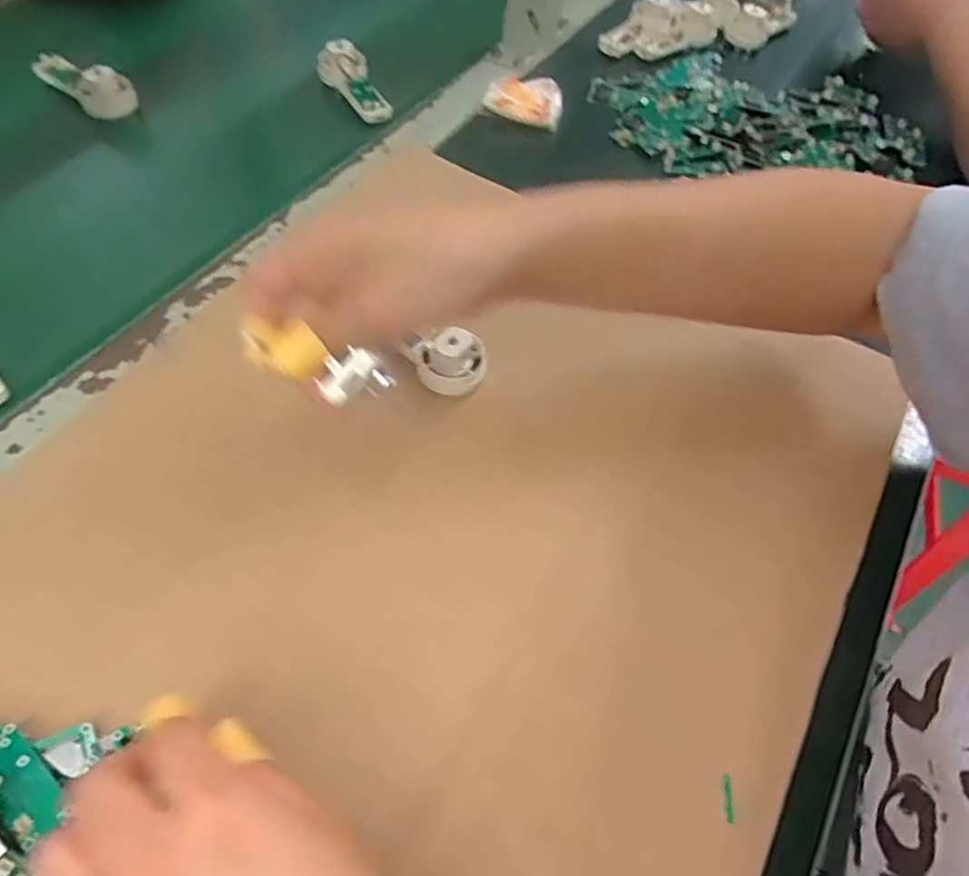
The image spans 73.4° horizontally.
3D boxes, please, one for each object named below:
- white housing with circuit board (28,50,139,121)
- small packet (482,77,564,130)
[{"bbox_3d":[-0.330,-0.297,0.530,0.090,0.034,0.037,34,61,16],"label":"white housing with circuit board"},{"bbox_3d":[0.034,-0.284,0.545,0.062,0.016,0.052,12,57,2],"label":"small packet"}]

